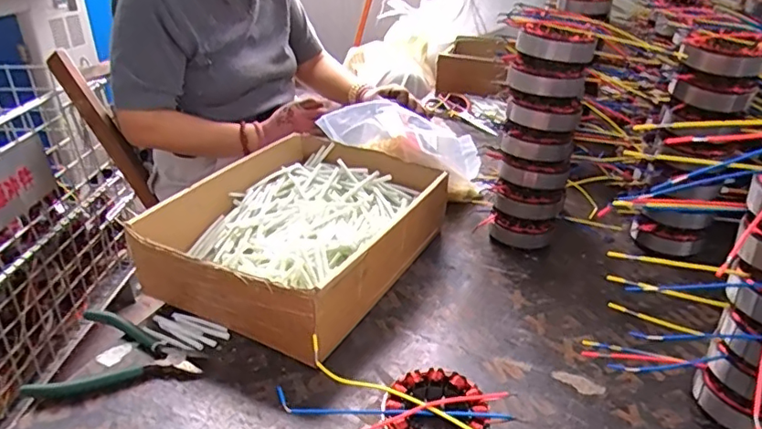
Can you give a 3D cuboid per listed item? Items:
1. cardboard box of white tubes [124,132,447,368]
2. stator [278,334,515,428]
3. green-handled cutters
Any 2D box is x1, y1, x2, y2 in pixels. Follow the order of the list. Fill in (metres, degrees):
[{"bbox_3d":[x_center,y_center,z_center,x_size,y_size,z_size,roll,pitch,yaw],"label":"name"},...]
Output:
[{"bbox_3d":[-0.091,0.019,0.676,0.241,0.095,0.320,15,32,24],"label":"cardboard box of white tubes"},{"bbox_3d":[0.008,0.165,0.464,0.185,0.039,0.095,10,30,16],"label":"stator"},{"bbox_3d":[-0.253,0.127,0.535,0.145,0.028,0.083,-8,30,-14],"label":"green-handled cutters"}]

